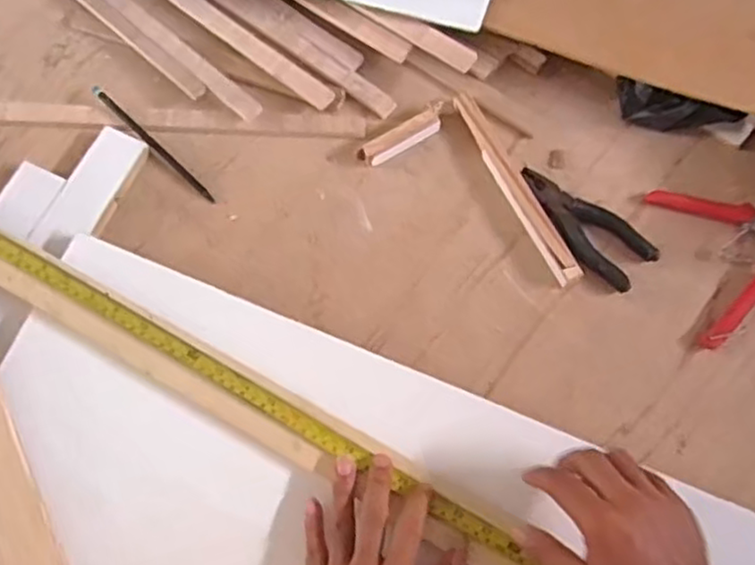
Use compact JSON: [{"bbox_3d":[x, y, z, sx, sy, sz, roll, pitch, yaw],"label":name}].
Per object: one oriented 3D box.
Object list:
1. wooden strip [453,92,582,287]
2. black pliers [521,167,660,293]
[{"bbox_3d":[0.133,-0.094,0.692,0.025,0.016,0.213,-24,75,-5],"label":"wooden strip"},{"bbox_3d":[0.194,-0.055,0.688,0.144,0.018,0.061,42,79,12],"label":"black pliers"}]

